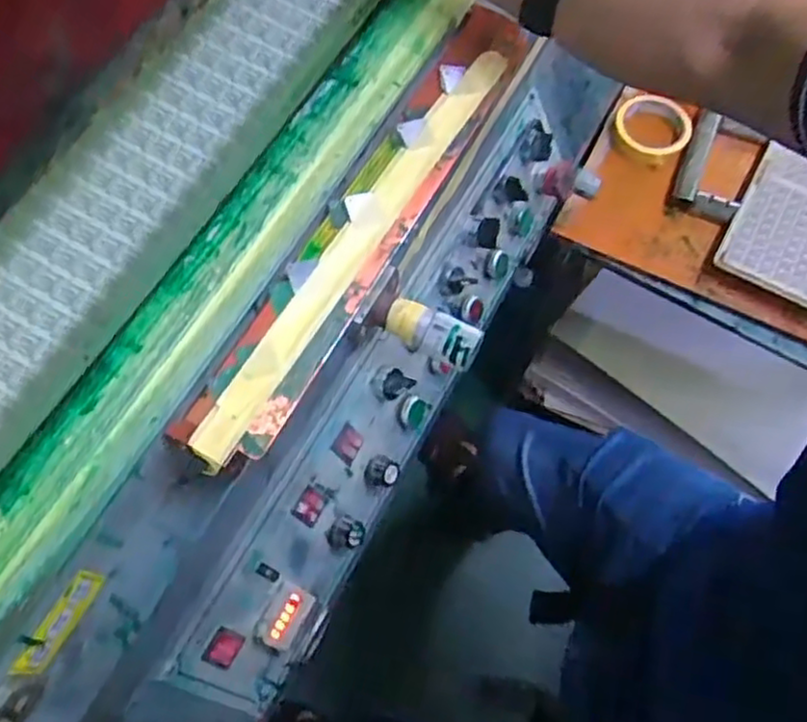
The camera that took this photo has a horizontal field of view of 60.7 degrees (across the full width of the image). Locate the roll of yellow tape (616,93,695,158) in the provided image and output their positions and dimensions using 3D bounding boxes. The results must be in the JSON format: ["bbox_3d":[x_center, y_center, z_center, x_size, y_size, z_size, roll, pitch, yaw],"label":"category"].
[{"bbox_3d":[0.298,-0.279,0.819,0.091,0.078,0.017,8,67,2],"label":"roll of yellow tape"}]

